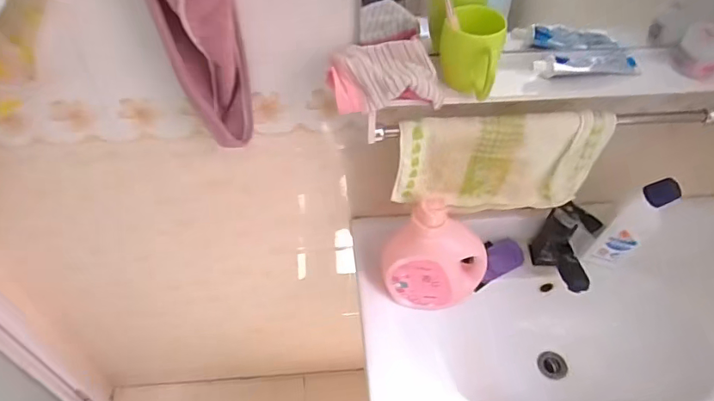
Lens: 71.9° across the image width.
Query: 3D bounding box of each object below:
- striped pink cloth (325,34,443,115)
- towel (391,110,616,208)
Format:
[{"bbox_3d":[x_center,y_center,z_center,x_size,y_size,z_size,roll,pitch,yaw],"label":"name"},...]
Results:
[{"bbox_3d":[0.036,-0.174,0.681,0.154,0.052,0.103,-4,51,-5],"label":"striped pink cloth"},{"bbox_3d":[0.233,-0.056,0.819,0.344,0.194,0.057,-8,51,-8],"label":"towel"}]

